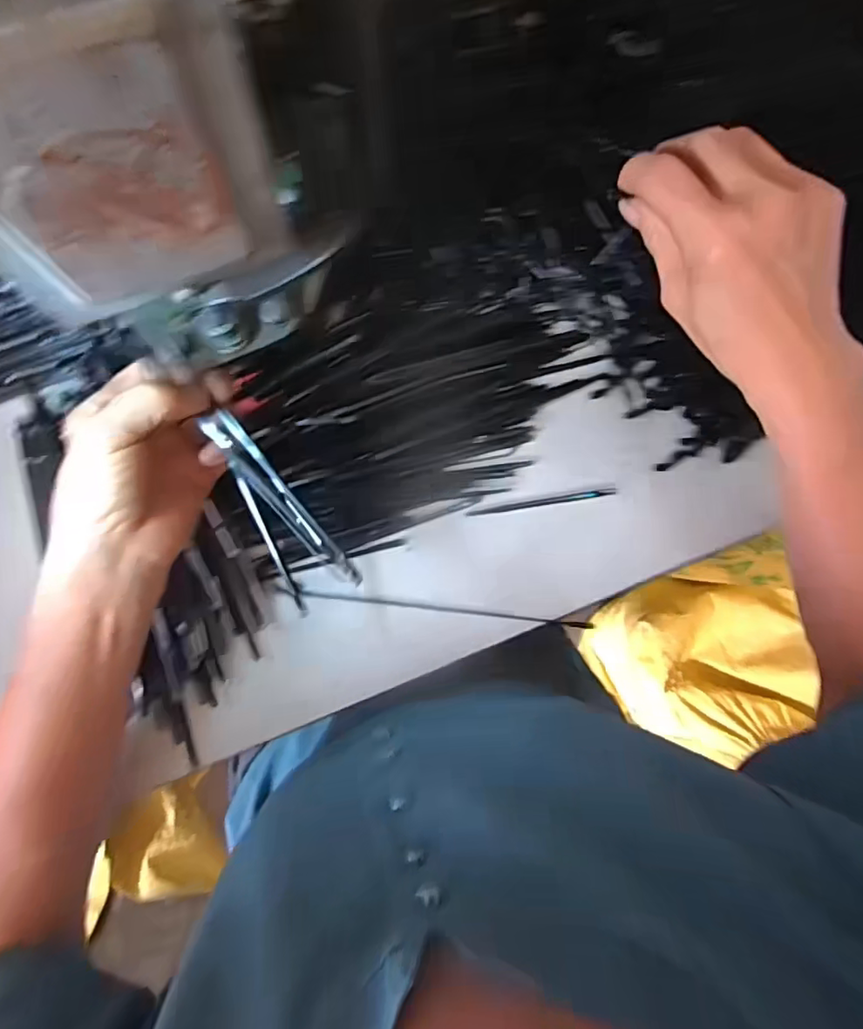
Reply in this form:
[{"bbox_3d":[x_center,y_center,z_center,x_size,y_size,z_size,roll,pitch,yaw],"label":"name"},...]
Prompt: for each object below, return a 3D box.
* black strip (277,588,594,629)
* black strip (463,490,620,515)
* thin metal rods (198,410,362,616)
[{"bbox_3d":[0.005,0.058,0.356,0.193,0.004,0.004,7,88,-6],"label":"black strip"},{"bbox_3d":[0.071,-0.008,0.368,0.093,0.004,0.005,-9,86,-6],"label":"black strip"},{"bbox_3d":[-0.081,-0.002,0.294,0.034,0.008,0.108,-35,101,-6],"label":"thin metal rods"}]

